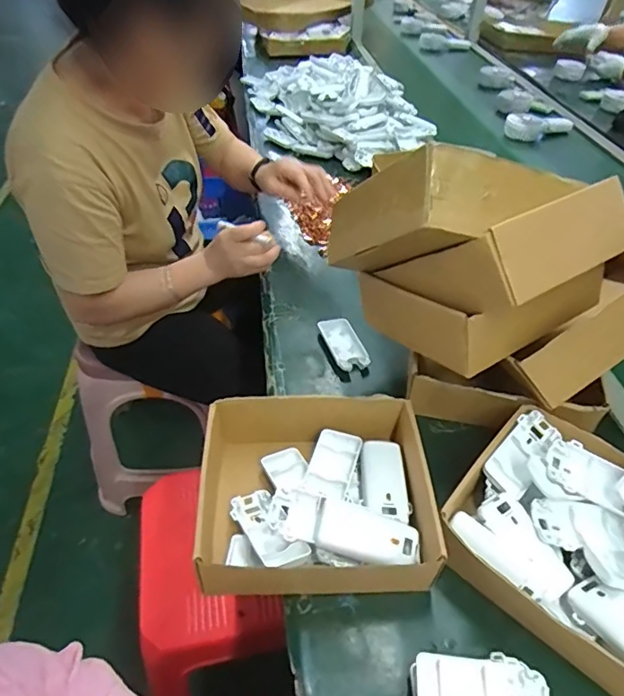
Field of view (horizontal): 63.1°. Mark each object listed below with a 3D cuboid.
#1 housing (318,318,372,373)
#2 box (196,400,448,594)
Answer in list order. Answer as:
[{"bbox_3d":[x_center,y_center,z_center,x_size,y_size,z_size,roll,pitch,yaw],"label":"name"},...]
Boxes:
[{"bbox_3d":[0.044,-0.006,0.692,0.047,0.010,0.091,-13,46,-15],"label":"housing"},{"bbox_3d":[-0.001,0.139,0.496,0.221,0.072,0.182,-1,44,-3],"label":"box"}]

